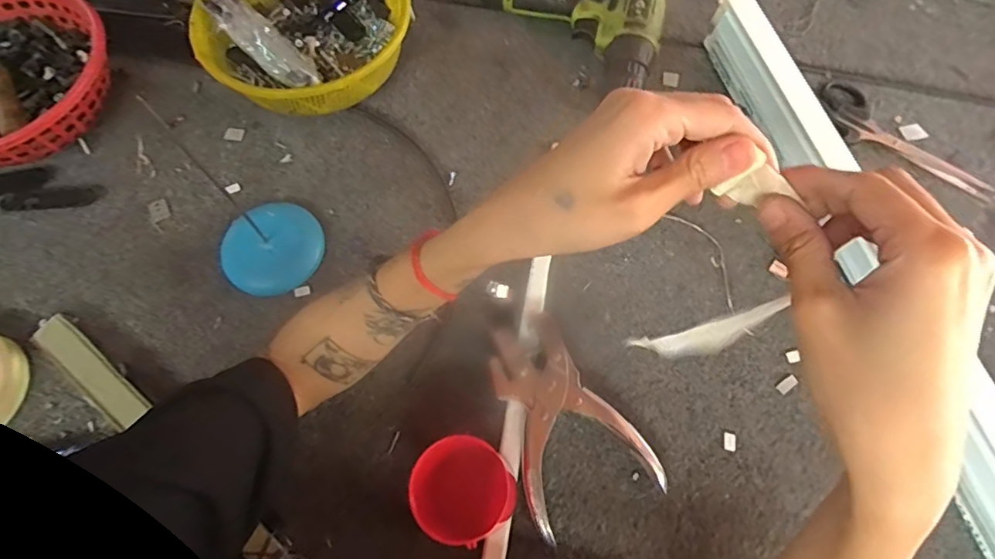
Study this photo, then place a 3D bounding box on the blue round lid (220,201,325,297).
[{"bbox_3d":[-0.192,-0.030,0.454,0.079,0.012,0.080,0,67,1],"label":"blue round lid"}]

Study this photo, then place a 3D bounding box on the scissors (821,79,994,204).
[{"bbox_3d":[0.375,-0.126,0.502,0.060,0.005,0.170,-37,71,-13],"label":"scissors"}]

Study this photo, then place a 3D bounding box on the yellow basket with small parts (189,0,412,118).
[{"bbox_3d":[-0.178,-0.232,0.515,0.185,0.077,0.183,-30,70,-11],"label":"yellow basket with small parts"}]

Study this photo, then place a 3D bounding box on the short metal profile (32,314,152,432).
[{"bbox_3d":[-0.308,0.069,0.403,0.095,0.011,0.029,46,74,0],"label":"short metal profile"}]

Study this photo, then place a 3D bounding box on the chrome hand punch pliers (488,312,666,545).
[{"bbox_3d":[0.047,0.100,0.402,0.095,0.024,0.145,-22,69,-8],"label":"chrome hand punch pliers"}]

